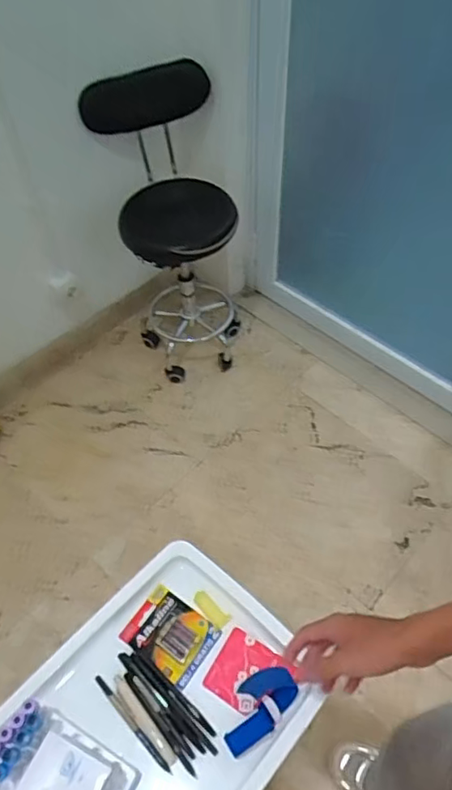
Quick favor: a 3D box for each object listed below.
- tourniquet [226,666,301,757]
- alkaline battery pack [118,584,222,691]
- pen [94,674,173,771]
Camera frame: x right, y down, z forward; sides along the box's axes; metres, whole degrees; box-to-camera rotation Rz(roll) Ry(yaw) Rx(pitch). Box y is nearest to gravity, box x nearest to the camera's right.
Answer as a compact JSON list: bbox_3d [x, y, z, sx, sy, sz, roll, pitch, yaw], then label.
[{"bbox_3d":[0.036,0.362,0.641,0.055,0.039,0.098,31,60,23],"label":"tourniquet"},{"bbox_3d":[-0.071,0.309,0.719,0.110,0.012,0.083,28,59,21],"label":"alkaline battery pack"},{"bbox_3d":[-0.110,0.384,0.651,0.134,0.011,0.011,38,63,24],"label":"pen"}]

